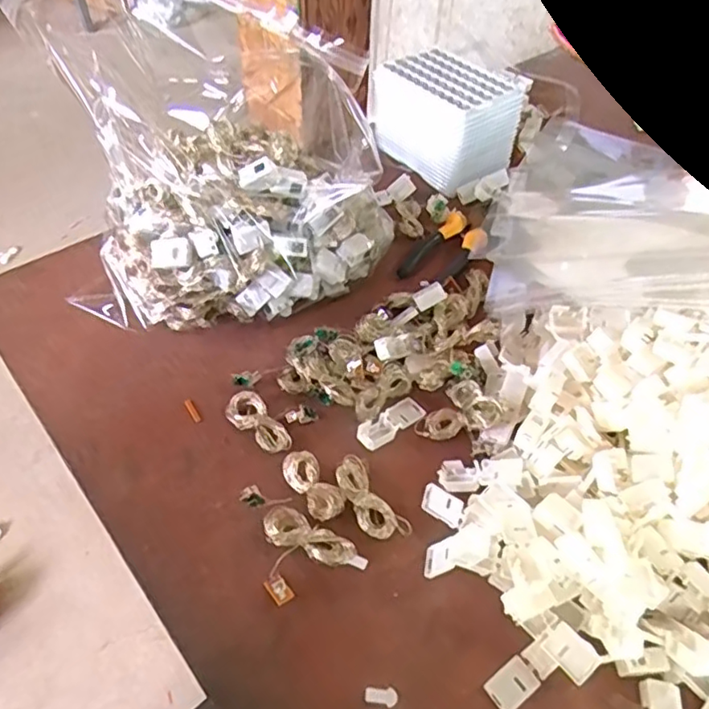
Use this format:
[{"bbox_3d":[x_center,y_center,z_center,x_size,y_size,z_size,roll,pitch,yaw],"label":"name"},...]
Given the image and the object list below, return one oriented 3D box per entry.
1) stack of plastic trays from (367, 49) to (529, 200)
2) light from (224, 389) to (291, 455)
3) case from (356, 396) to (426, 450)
[{"bbox_3d":[0.096,-0.254,0.657,0.108,0.095,0.130,-23,53,-22],"label":"stack of plastic trays"},{"bbox_3d":[-0.071,0.051,0.449,0.027,0.011,0.060,-29,55,-26],"label":"light"},{"bbox_3d":[0.029,0.049,0.455,0.059,0.009,0.021,-31,56,-28],"label":"case"}]

